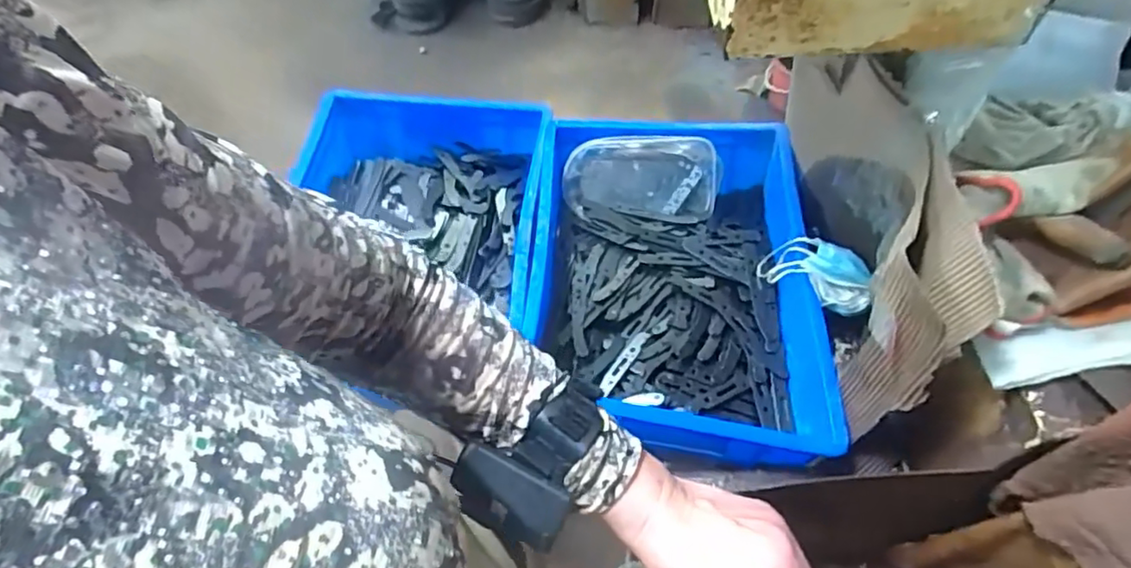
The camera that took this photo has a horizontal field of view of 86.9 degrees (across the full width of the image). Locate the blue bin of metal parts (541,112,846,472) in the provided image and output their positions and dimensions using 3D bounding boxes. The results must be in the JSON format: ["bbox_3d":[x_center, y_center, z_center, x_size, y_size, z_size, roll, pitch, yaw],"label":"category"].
[{"bbox_3d":[0.126,-0.022,0.695,0.296,0.110,0.392,3,55,3],"label":"blue bin of metal parts"}]

